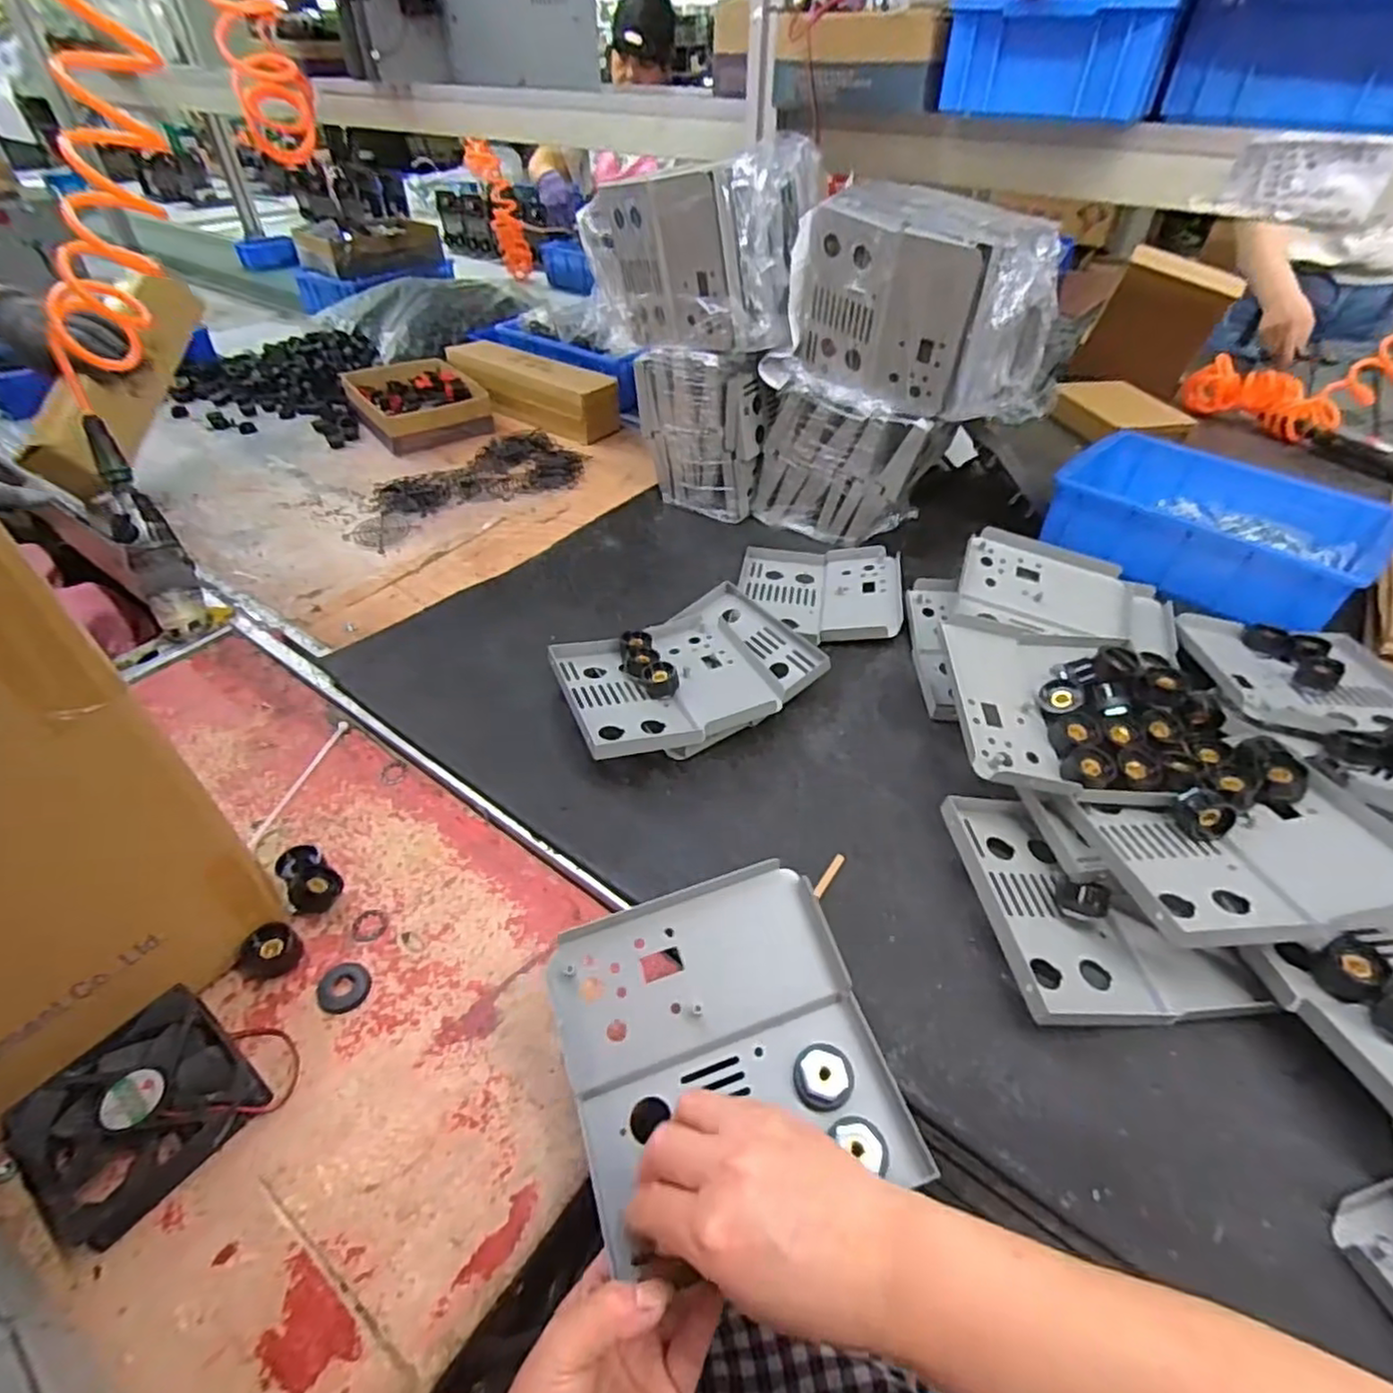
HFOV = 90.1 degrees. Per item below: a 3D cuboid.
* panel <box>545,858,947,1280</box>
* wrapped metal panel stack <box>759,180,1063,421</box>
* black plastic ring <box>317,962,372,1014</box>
[{"bbox_3d":[0.012,0.185,0.372,0.157,0.043,0.156,-16,46,-9],"label":"panel"},{"bbox_3d":[0.216,-0.386,0.700,0.253,0.175,0.141,27,49,25],"label":"wrapped metal panel stack"},{"bbox_3d":[-0.228,0.187,0.449,0.035,0.004,0.030,19,46,19],"label":"black plastic ring"}]

